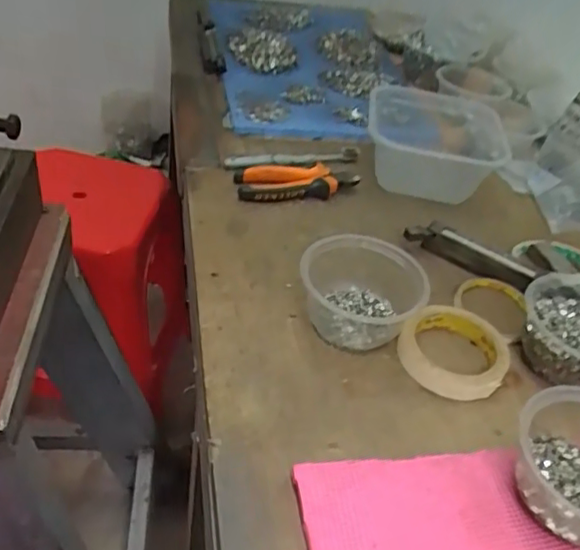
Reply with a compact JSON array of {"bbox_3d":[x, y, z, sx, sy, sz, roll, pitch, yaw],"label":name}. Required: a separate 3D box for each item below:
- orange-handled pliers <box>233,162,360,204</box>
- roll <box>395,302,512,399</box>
[{"bbox_3d":[0.008,-0.110,0.736,0.147,0.030,0.059,-6,43,-19],"label":"orange-handled pliers"},{"bbox_3d":[0.152,0.067,0.567,0.094,0.030,0.091,6,40,-5],"label":"roll"}]

